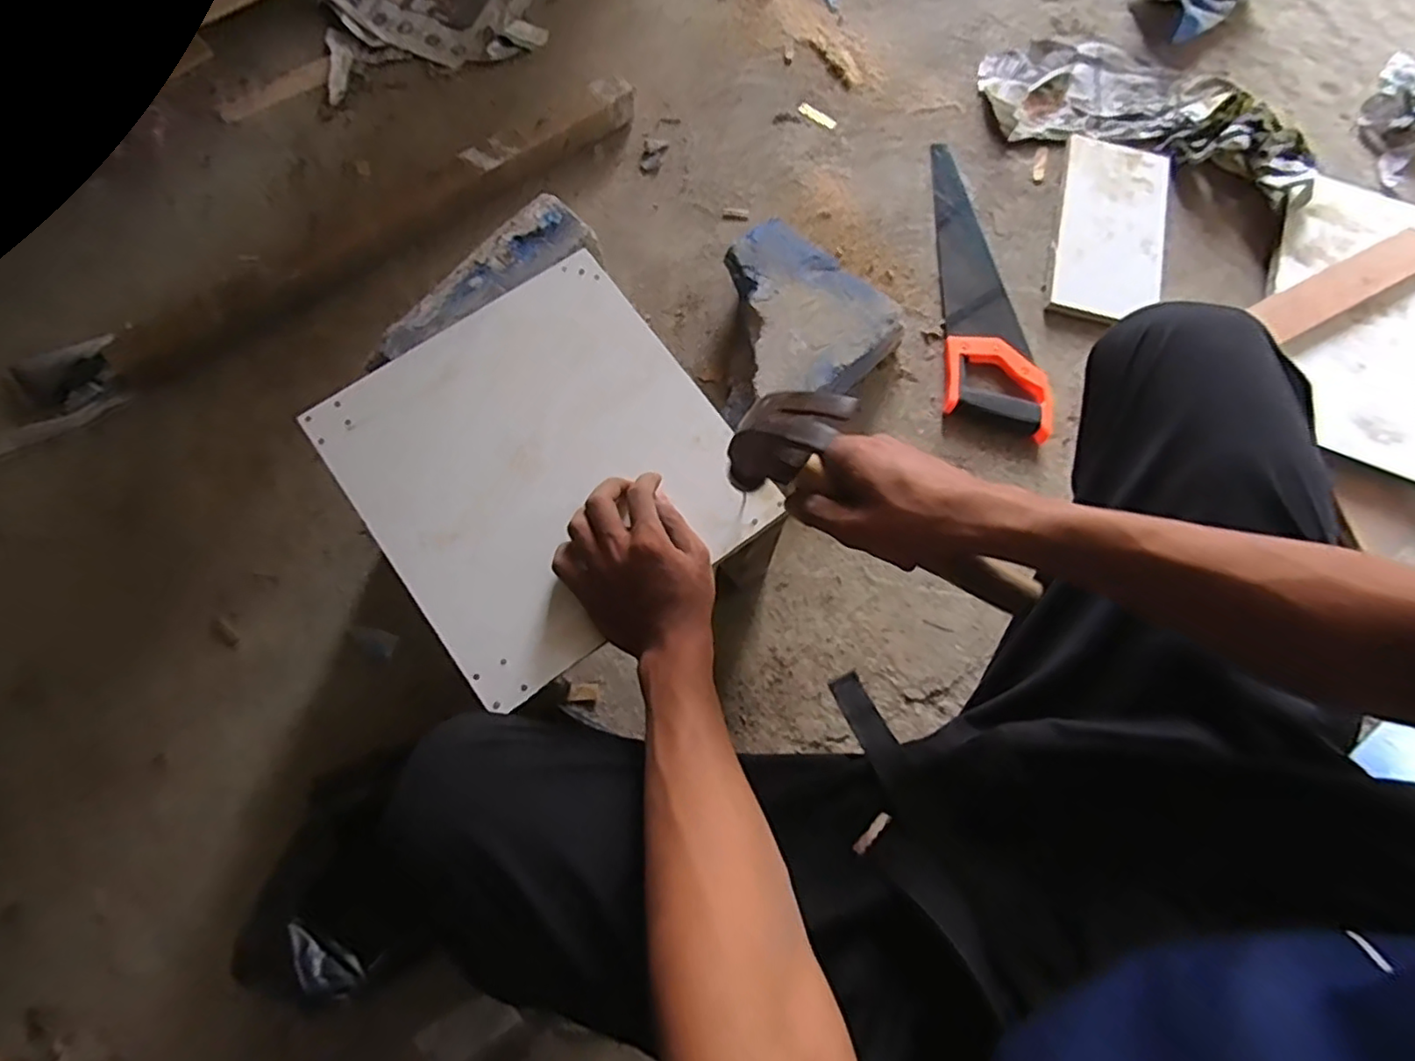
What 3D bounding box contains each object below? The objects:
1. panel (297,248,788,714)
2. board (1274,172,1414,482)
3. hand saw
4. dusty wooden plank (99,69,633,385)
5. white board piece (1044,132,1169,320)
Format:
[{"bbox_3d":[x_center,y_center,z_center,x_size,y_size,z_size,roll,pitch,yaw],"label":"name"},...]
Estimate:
[{"bbox_3d":[-0.128,-0.056,0.505,0.271,0.018,0.285,-37,80,-10],"label":"panel"},{"bbox_3d":[0.835,-0.266,0.793,0.240,0.024,0.440,20,74,1],"label":"board"},{"bbox_3d":[0.354,-0.309,0.798,0.119,0.022,0.404,3,76,-1],"label":"hand saw"},{"bbox_3d":[-0.390,-0.369,0.782,0.715,0.051,0.070,-33,79,-9],"label":"dusty wooden plank"},{"bbox_3d":[0.525,-0.389,0.825,0.138,0.017,0.274,13,76,2],"label":"white board piece"}]

